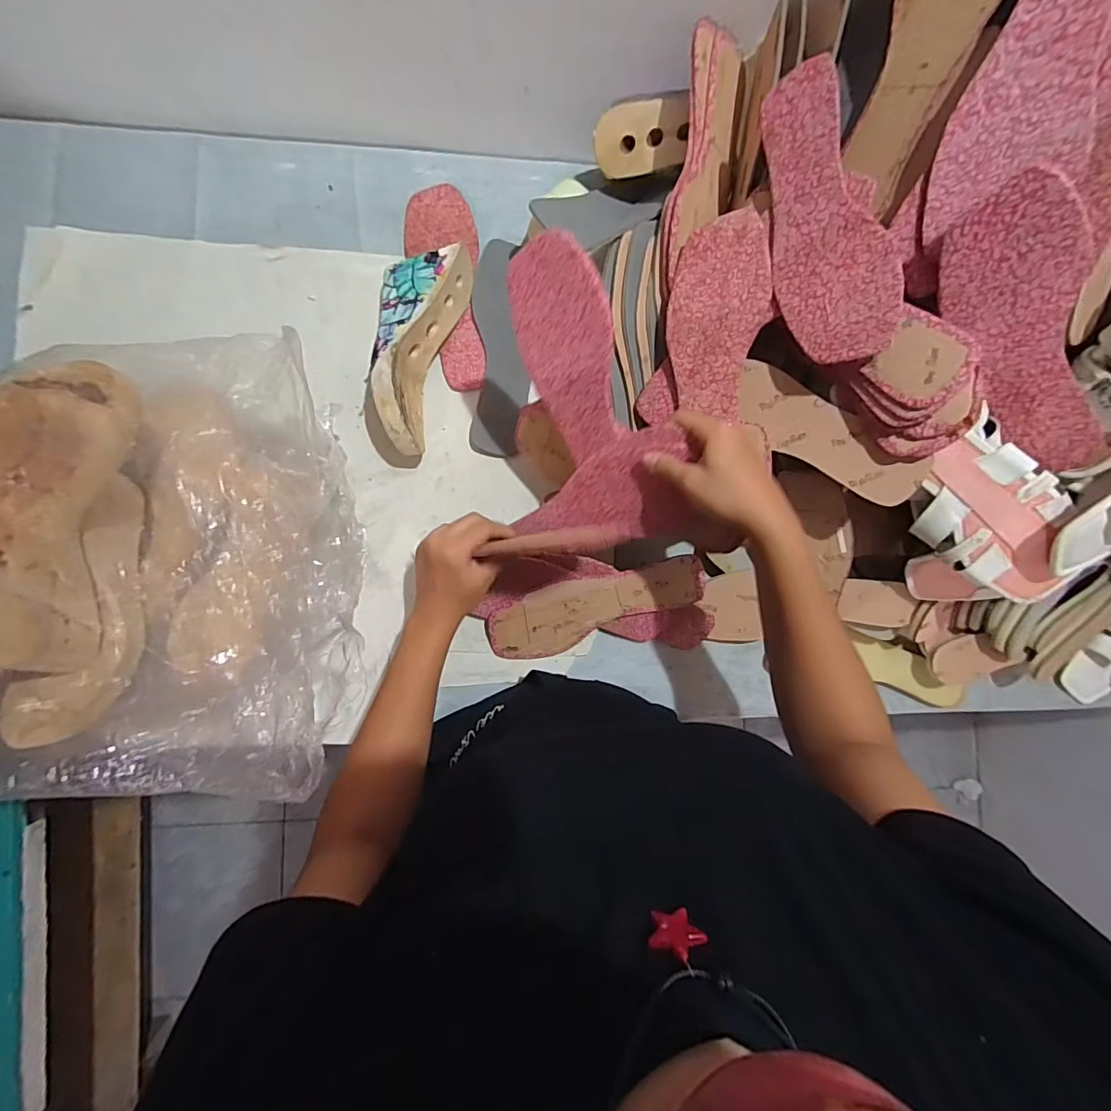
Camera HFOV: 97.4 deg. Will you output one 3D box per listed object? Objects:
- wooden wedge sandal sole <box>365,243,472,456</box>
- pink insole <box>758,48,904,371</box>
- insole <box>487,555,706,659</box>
[{"bbox_3d":[-0.158,-0.227,0.526,0.087,0.079,0.229,15,85,-5],"label":"wooden wedge sandal sole"},{"bbox_3d":[0.213,-0.274,0.399,0.006,0.080,0.237,-8,82,-49],"label":"pink insole"},{"bbox_3d":[0.044,0.054,0.530,0.237,0.009,0.076,-20,115,3],"label":"insole"}]

